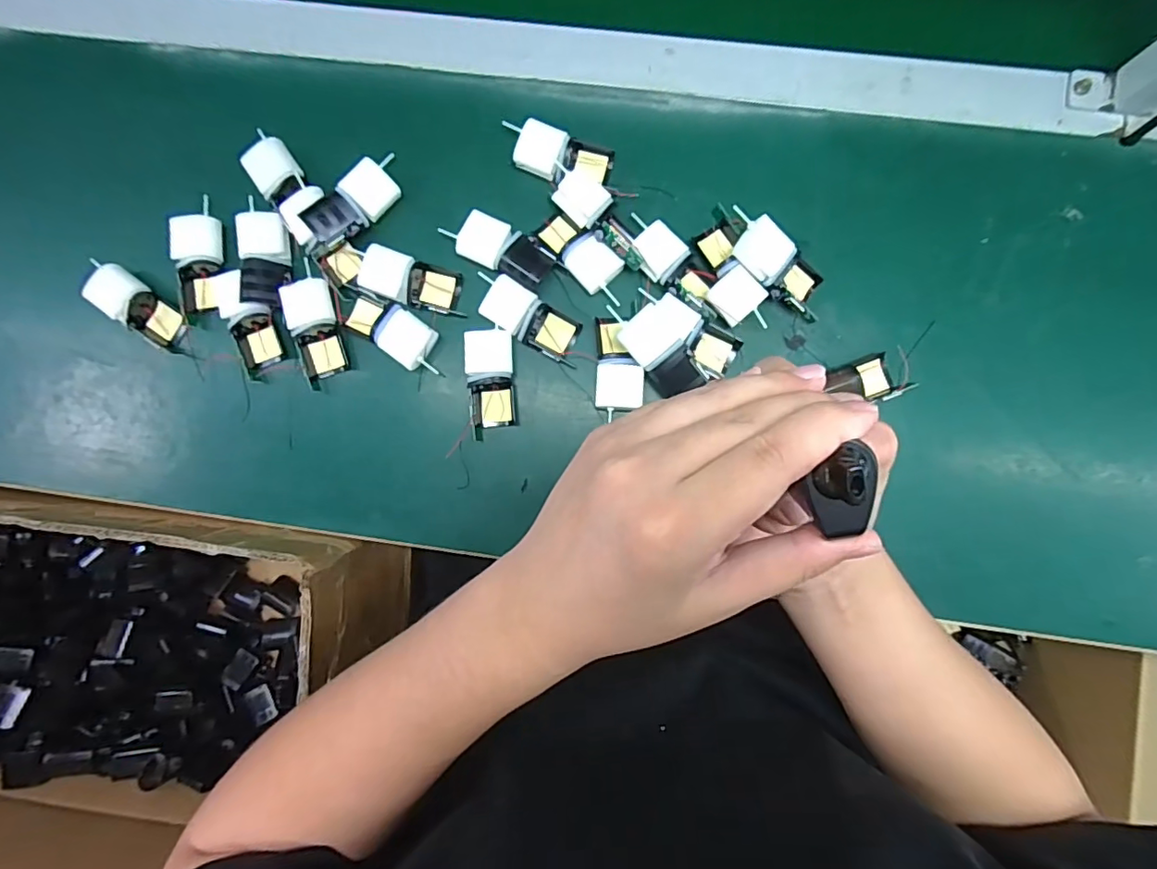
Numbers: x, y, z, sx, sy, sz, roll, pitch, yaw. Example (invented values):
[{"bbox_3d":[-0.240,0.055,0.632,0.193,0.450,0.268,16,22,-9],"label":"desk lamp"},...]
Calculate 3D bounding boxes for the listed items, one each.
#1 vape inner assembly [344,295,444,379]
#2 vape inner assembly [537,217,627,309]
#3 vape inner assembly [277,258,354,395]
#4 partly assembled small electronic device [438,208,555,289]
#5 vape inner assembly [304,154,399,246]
[{"bbox_3d":[-0.147,-0.083,0.439,0.088,0.016,0.038,34,90,4],"label":"vape inner assembly"},{"bbox_3d":[0.003,-0.143,0.431,0.084,0.018,0.035,43,90,4],"label":"vape inner assembly"},{"bbox_3d":[-0.216,-0.088,0.443,0.039,0.015,0.094,-15,87,2],"label":"vape inner assembly"},{"bbox_3d":[-0.064,-0.151,0.435,0.088,0.012,0.038,25,89,4],"label":"partly assembled small electronic device"},{"bbox_3d":[-0.179,-0.188,0.436,0.036,0.021,0.089,39,75,4],"label":"vape inner assembly"}]

